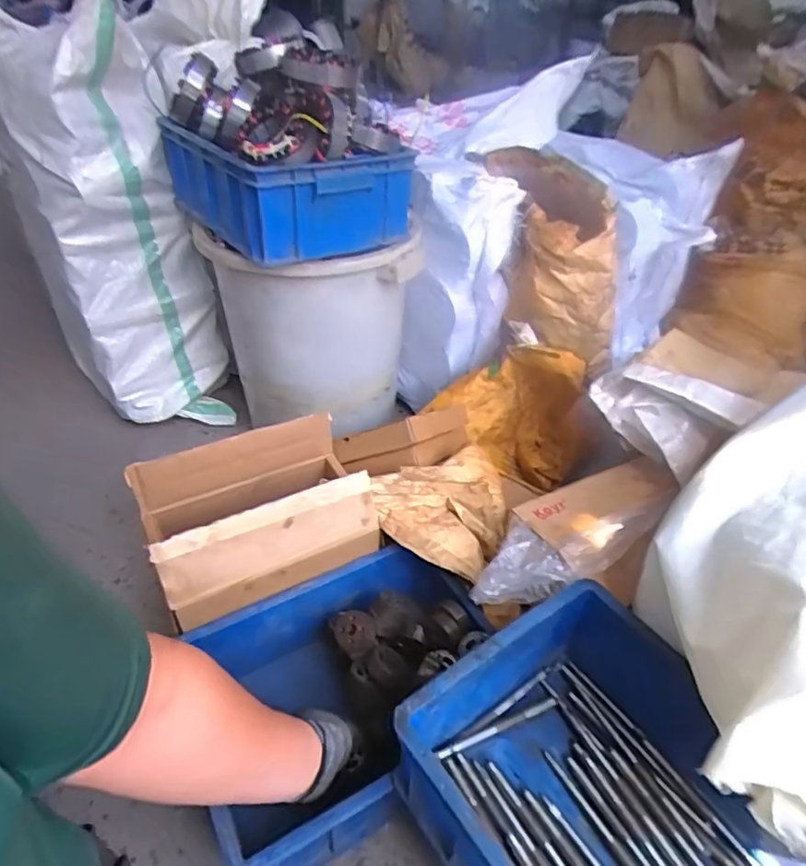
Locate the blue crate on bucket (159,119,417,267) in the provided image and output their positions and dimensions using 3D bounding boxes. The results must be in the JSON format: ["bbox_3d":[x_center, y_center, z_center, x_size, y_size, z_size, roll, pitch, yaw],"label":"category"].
[{"bbox_3d":[-0.197,-0.434,0.976,0.289,0.149,0.359,-25,47,-30],"label":"blue crate on bucket"}]

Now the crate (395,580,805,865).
[{"bbox_3d":[0.224,0.381,0.536,0.305,0.146,0.405,-24,46,-29],"label":"crate"}]

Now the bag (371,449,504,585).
[{"bbox_3d":[0.062,0.127,0.857,0.198,0.077,0.187,-8,40,-13],"label":"bag"}]

